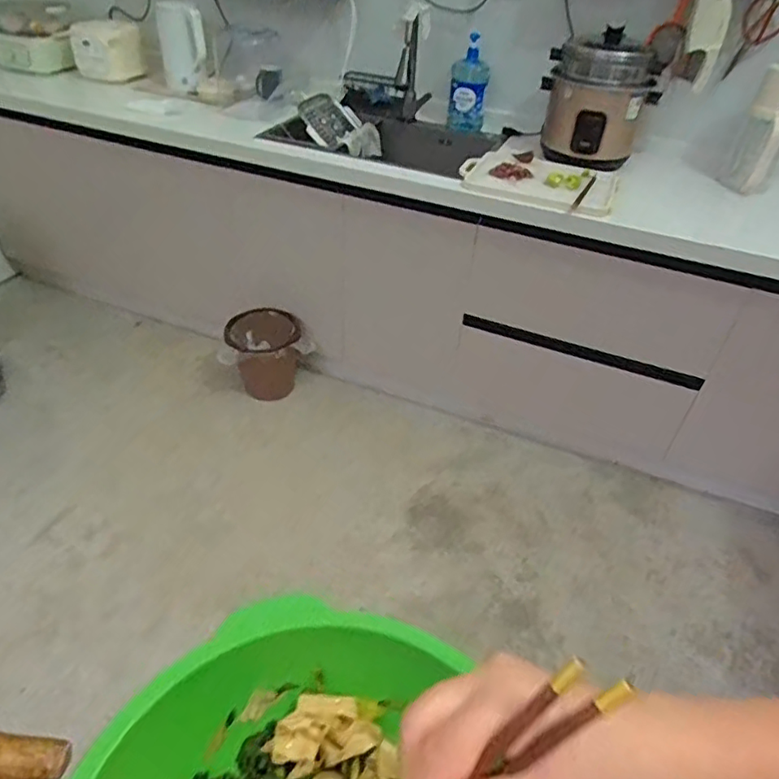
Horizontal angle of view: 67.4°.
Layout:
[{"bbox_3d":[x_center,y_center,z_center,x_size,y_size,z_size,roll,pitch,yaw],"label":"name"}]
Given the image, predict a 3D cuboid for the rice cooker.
[{"bbox_3d":[0.544,-0.753,1.551,0.268,0.305,0.253,17,42,13],"label":"rice cooker"}]

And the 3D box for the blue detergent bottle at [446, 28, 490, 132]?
[{"bbox_3d":[0.236,-0.896,1.720,0.105,0.230,0.119,10,41,6],"label":"blue detergent bottle"}]

